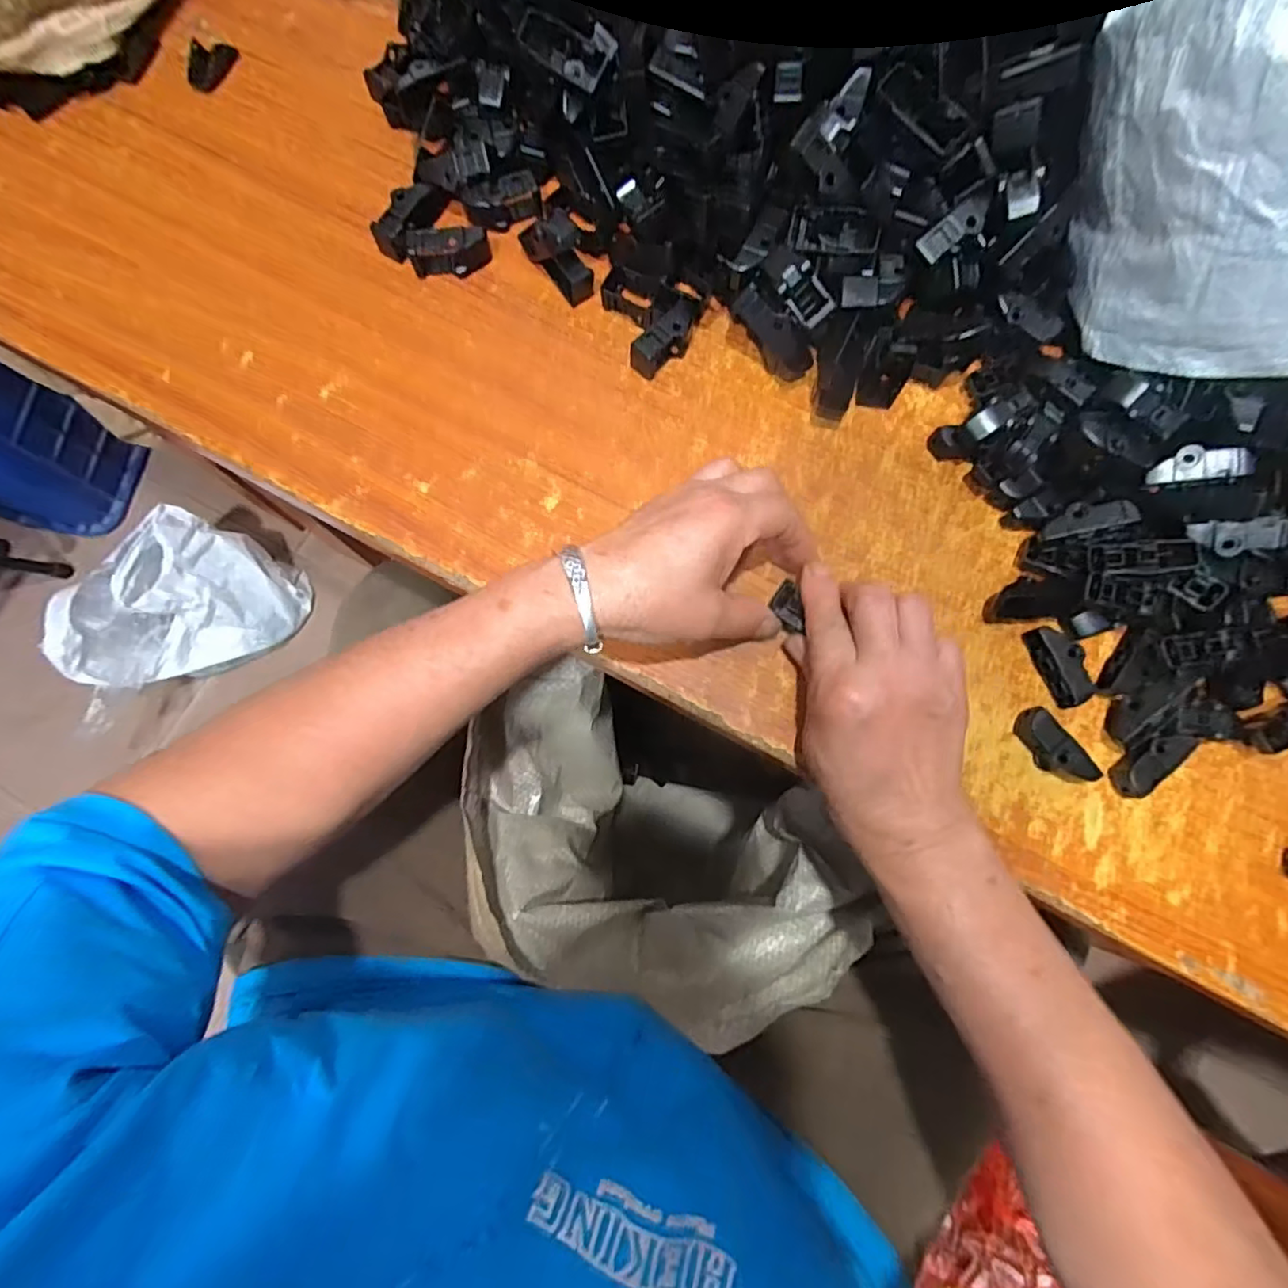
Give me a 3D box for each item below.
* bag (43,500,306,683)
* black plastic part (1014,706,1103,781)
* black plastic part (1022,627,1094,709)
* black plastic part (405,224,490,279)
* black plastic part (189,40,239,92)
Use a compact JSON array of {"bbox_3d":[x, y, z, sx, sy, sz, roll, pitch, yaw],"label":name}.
[{"bbox_3d":[-0.632,-0.039,0.862,0.173,0.154,0.266,39,80,7],"label":"bag"},{"bbox_3d":[0.221,0.058,0.337,0.017,0.019,0.045,-36,80,-8],"label":"black plastic part"},{"bbox_3d":[0.232,0.011,0.346,0.016,0.021,0.045,-19,78,-5],"label":"black plastic part"},{"bbox_3d":[-0.125,-0.252,0.399,0.050,0.027,0.018,-10,78,-3],"label":"black plastic part"},{"bbox_3d":[-0.303,-0.407,0.436,0.020,0.014,0.040,14,78,2],"label":"black plastic part"}]

